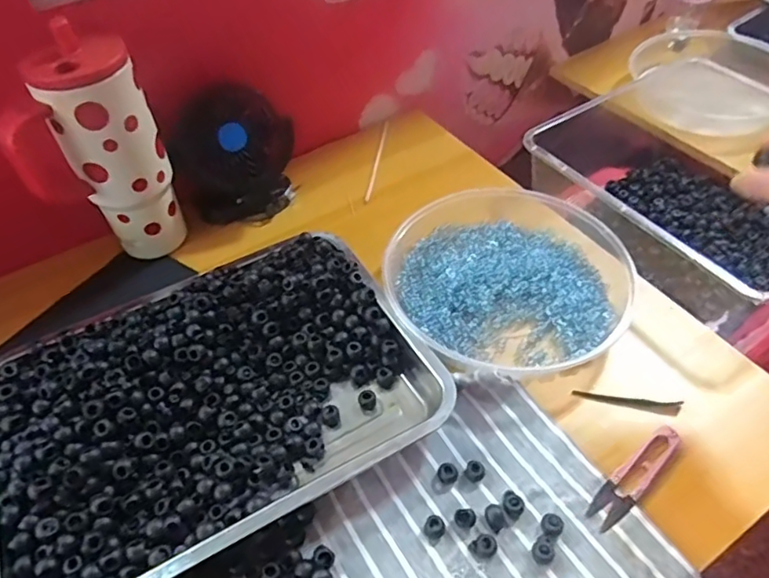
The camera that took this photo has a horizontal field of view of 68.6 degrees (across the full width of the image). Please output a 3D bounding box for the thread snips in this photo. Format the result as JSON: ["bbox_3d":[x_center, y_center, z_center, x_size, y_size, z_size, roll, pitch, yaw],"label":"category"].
[{"bbox_3d":[0.192,0.142,0.432,0.101,0.007,0.025,-38,58,-26],"label":"thread snips"}]

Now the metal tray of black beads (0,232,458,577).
[{"bbox_3d":[-0.143,0.089,0.464,0.339,0.050,0.240,-24,53,-17],"label":"metal tray of black beads"}]

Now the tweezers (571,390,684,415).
[{"bbox_3d":[0.207,0.094,0.479,0.088,0.007,0.012,8,50,9],"label":"tweezers"}]

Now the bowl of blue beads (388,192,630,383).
[{"bbox_3d":[0.115,-0.018,0.552,0.232,0.042,0.224,-1,49,2],"label":"bowl of blue beads"}]

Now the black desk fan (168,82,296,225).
[{"bbox_3d":[-0.162,-0.146,0.628,0.130,0.130,0.074,-19,51,-13],"label":"black desk fan"}]

